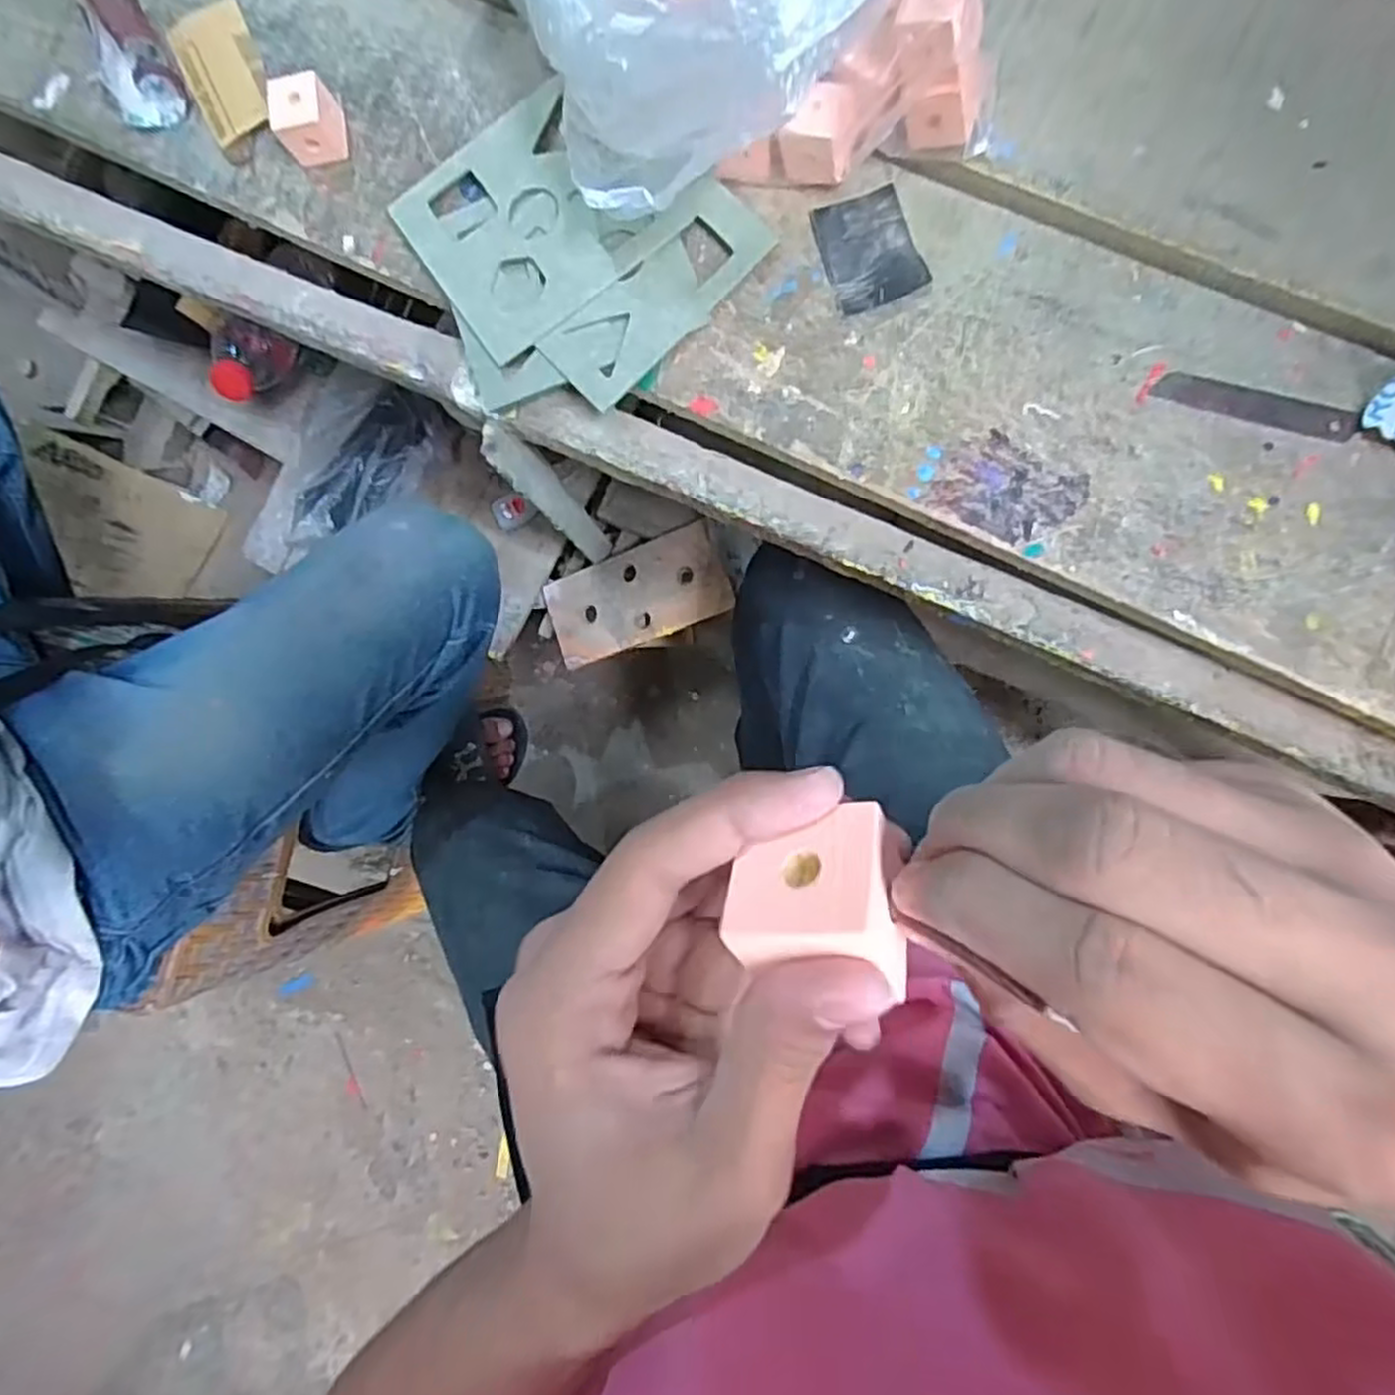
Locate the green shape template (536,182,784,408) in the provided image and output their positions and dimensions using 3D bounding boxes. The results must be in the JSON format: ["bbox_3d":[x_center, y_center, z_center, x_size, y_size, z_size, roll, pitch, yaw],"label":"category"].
[{"bbox_3d":[-0.022,-0.226,0.420,0.135,0.004,0.052,-42,87,2],"label":"green shape template"}]

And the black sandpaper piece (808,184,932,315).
[{"bbox_3d":[0.095,-0.248,0.414,0.048,0.004,0.064,-18,85,6],"label":"black sandpaper piece"}]

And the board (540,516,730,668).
[{"bbox_3d":[-0.060,-0.101,0.737,0.185,0.011,0.095,-20,81,19],"label":"board"}]

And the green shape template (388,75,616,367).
[{"bbox_3d":[-0.101,-0.269,0.429,0.112,0.005,0.121,-35,84,4],"label":"green shape template"}]

